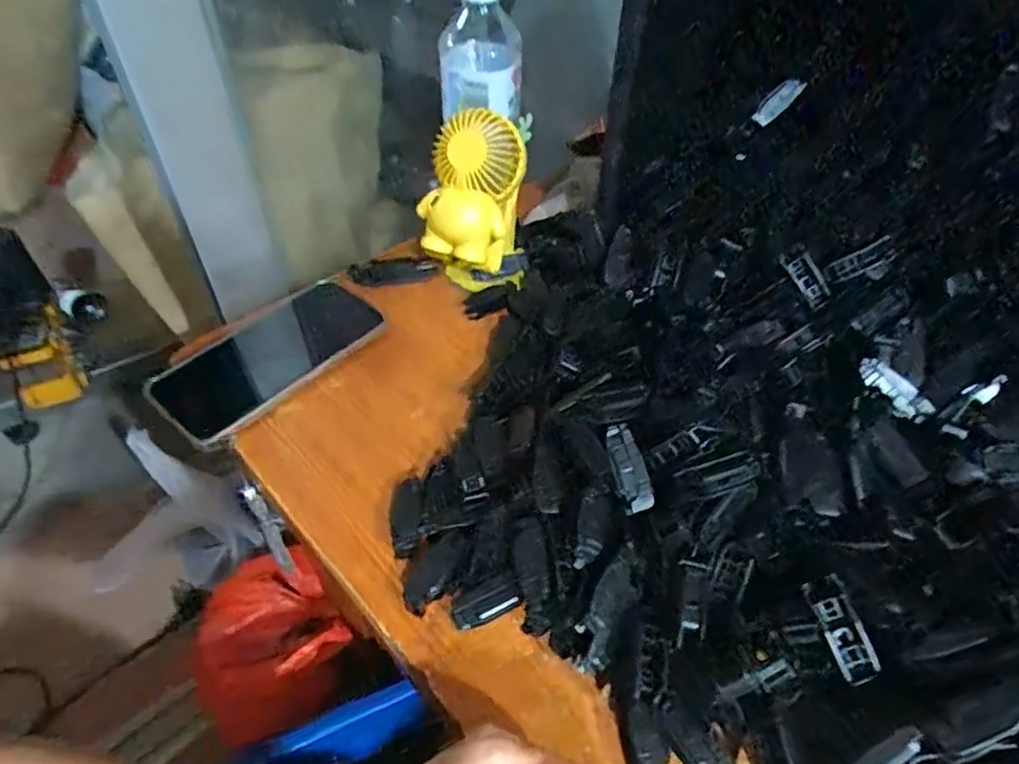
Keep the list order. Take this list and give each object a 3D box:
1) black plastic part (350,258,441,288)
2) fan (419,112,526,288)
[{"bbox_3d":[-0.099,-0.096,0.552,0.075,0.019,0.014,-13,49,-13],"label":"black plastic part"},{"bbox_3d":[-0.028,-0.131,0.499,0.073,0.145,0.080,10,48,8],"label":"fan"}]

